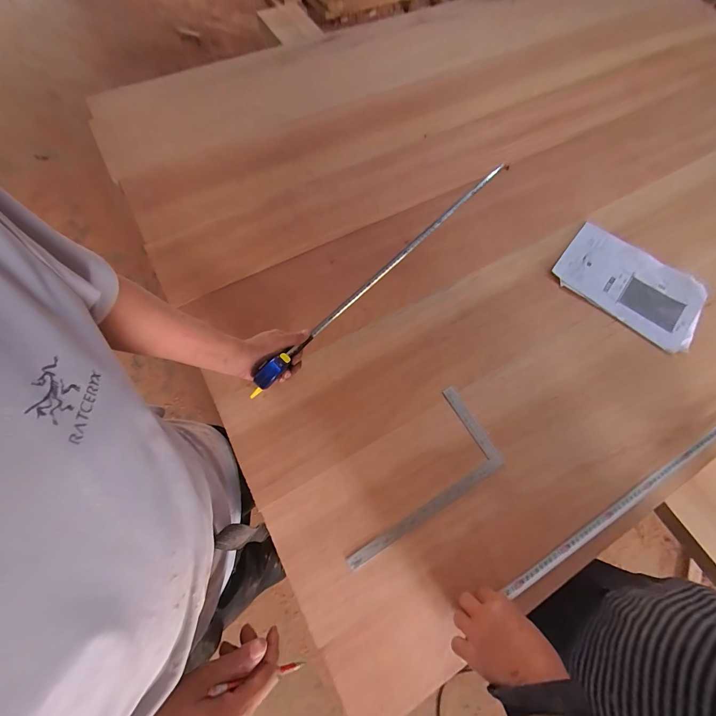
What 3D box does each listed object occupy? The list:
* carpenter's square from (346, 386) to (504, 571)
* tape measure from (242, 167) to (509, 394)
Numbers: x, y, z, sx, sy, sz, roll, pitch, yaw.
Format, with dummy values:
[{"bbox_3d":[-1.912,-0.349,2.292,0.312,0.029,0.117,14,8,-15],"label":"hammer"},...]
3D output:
[{"bbox_3d":[0.087,0.196,0.532,0.312,0.006,0.156,-29,71,-11],"label":"carpenter's square"},{"bbox_3d":[0.057,-0.162,0.581,0.666,0.069,0.031,-43,78,-12],"label":"tape measure"}]

